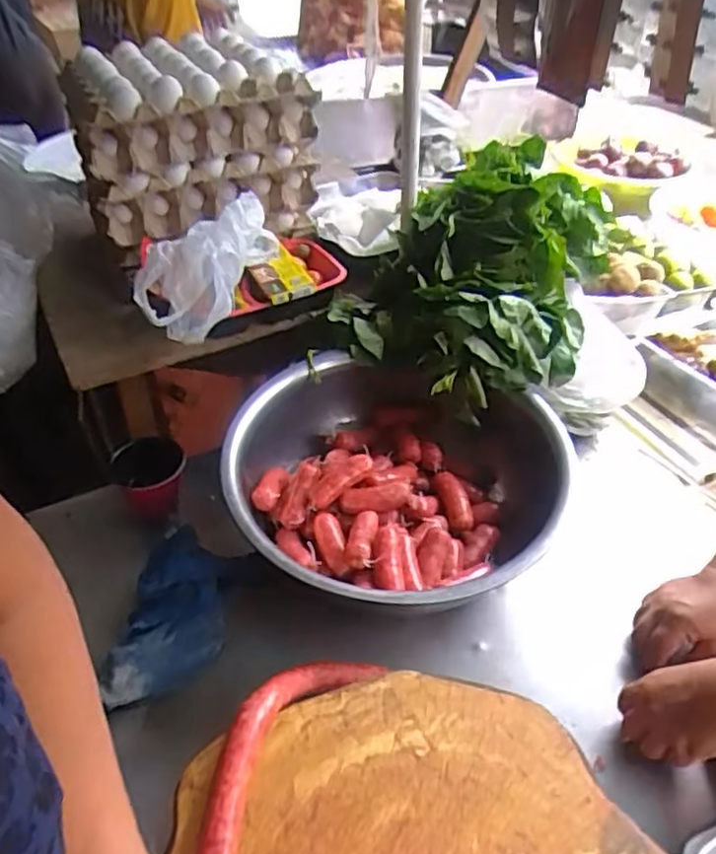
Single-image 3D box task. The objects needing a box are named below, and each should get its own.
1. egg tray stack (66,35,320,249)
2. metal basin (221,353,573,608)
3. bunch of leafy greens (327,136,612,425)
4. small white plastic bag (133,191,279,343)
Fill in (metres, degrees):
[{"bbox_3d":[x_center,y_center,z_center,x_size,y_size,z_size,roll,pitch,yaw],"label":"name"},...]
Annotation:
[{"bbox_3d":[-0.233,-0.408,0.969,0.310,0.198,0.270,-13,44,-10],"label":"egg tray stack"},{"bbox_3d":[0.023,0.066,0.785,0.371,0.147,0.340,-2,43,2],"label":"metal basin"},{"bbox_3d":[0.164,-0.195,0.878,0.355,0.192,0.265,-33,50,-28],"label":"bunch of leafy greens"},{"bbox_3d":[-0.191,-0.203,0.853,0.120,0.094,0.195,7,44,11],"label":"small white plastic bag"}]

